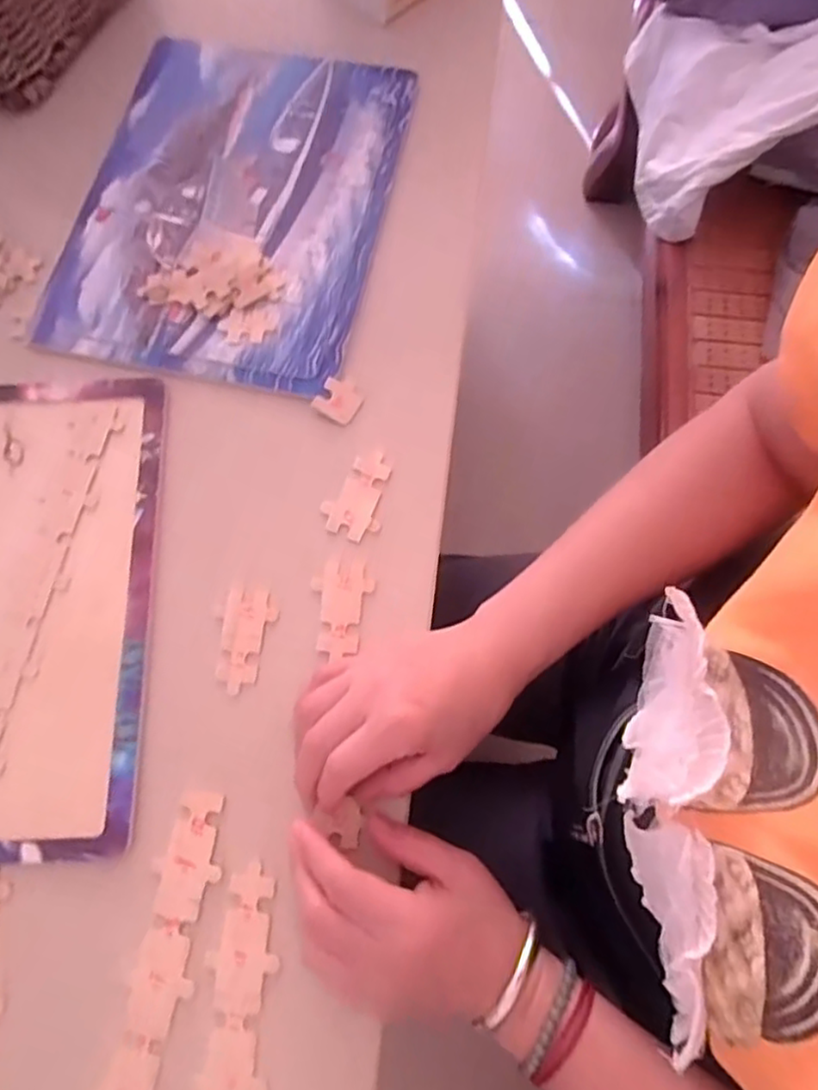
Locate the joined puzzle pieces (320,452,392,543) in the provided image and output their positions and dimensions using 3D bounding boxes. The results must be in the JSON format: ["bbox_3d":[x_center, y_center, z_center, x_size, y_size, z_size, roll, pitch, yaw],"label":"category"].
[{"bbox_3d":[-0.031,-0.032,0.416,0.036,0.004,0.057,20,75,6],"label":"joined puzzle pieces"}]

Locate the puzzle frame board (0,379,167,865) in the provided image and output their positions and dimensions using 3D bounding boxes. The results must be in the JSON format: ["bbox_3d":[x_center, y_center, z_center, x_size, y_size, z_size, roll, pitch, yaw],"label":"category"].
[{"bbox_3d":[-0.265,0.033,0.400,0.209,0.006,0.289,-2,73,0],"label":"puzzle frame board"}]

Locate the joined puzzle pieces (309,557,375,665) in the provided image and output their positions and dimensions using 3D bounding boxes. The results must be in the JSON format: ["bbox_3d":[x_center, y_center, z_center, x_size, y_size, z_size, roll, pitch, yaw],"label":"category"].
[{"bbox_3d":[-0.040,0.037,0.398,0.035,0.004,0.059,1,73,1],"label":"joined puzzle pieces"}]

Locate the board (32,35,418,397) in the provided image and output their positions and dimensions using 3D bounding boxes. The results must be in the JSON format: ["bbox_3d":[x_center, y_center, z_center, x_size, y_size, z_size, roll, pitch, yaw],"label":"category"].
[{"bbox_3d":[-0.128,-0.253,0.480,0.213,0.007,0.283,12,74,4],"label":"board"}]

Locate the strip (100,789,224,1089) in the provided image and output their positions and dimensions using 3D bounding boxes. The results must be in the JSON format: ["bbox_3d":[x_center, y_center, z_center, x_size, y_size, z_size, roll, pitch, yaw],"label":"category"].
[{"bbox_3d":[-0.138,0.263,0.330,0.033,0.004,0.262,10,74,4],"label":"strip"}]

